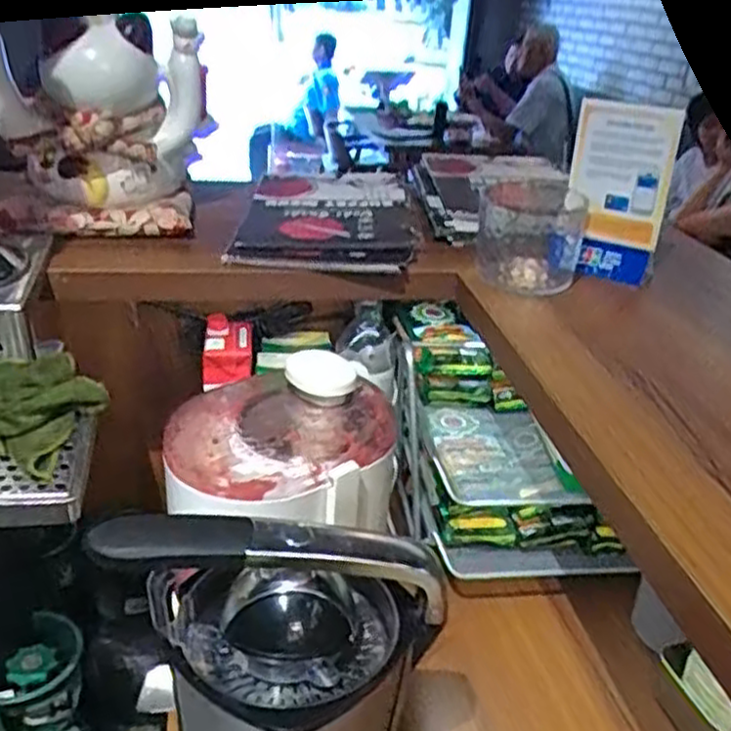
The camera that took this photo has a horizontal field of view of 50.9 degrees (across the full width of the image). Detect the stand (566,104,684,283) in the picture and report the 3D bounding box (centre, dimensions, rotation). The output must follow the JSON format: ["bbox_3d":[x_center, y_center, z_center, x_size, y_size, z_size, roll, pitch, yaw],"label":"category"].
[{"bbox_3d":[0.275,-0.186,0.844,0.102,0.186,0.045,12,28,15],"label":"stand"}]

